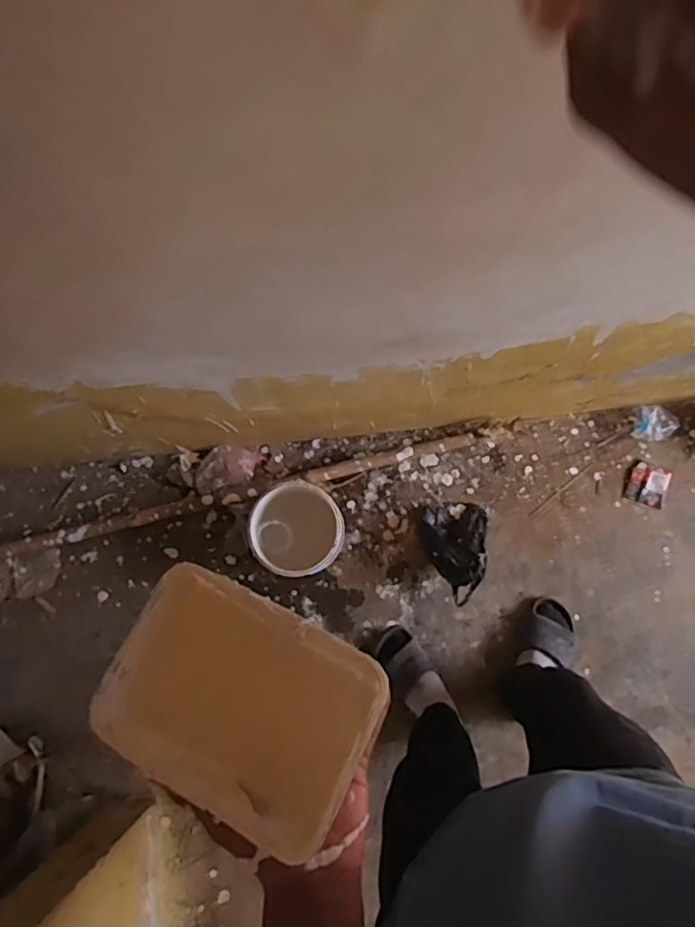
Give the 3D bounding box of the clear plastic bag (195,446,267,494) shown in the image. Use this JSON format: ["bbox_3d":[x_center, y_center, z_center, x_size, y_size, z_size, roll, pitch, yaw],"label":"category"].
[{"bbox_3d":[-0.269,0.009,1.383,0.163,0.040,0.092,-16,83,1],"label":"clear plastic bag"}]

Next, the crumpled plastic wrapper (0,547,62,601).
[{"bbox_3d":[-0.739,0.252,1.348,0.210,0.061,0.097,-13,83,1],"label":"crumpled plastic wrapper"}]

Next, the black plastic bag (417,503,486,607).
[{"bbox_3d":[0.219,0.184,1.313,0.152,0.089,0.212,11,84,4],"label":"black plastic bag"}]

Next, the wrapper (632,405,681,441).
[{"bbox_3d":[0.693,-0.088,1.374,0.099,0.060,0.073,6,84,3],"label":"wrapper"}]

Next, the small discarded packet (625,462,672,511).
[{"bbox_3d":[0.668,0.050,1.368,0.089,0.011,0.096,18,85,4],"label":"small discarded packet"}]

